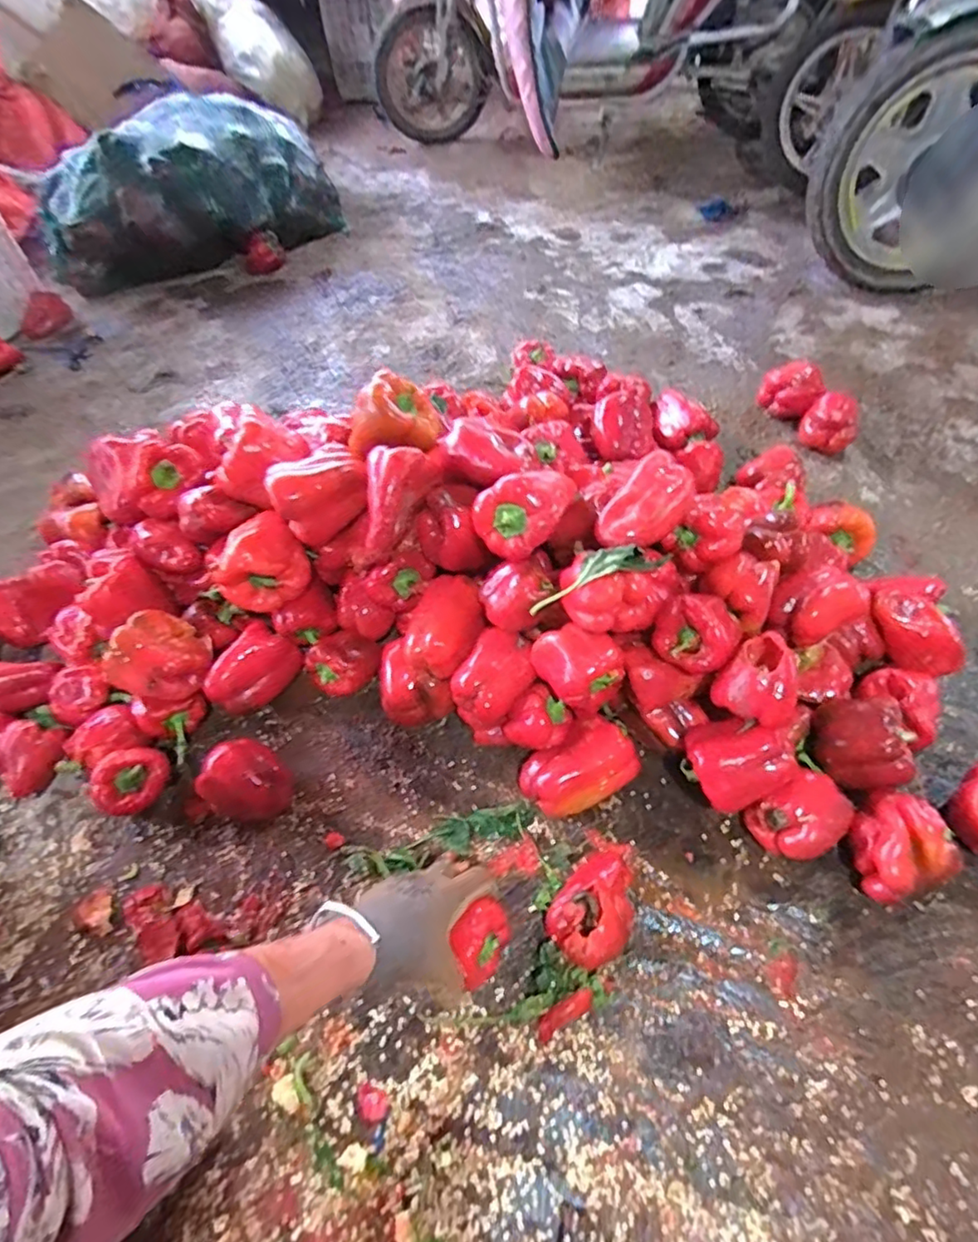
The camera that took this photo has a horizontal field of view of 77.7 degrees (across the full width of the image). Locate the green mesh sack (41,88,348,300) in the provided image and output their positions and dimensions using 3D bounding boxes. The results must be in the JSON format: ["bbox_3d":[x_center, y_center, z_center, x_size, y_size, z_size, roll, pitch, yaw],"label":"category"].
[{"bbox_3d":[-0.722,-1.019,1.467,0.341,0.278,0.666,38,66,26],"label":"green mesh sack"}]

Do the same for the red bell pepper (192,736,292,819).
[{"bbox_3d":[-0.260,0.173,0.656,0.088,0.064,0.071,9,57,10],"label":"red bell pepper"}]

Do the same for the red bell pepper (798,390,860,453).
[{"bbox_3d":[0.530,-0.305,0.949,0.082,0.075,0.071,23,60,19],"label":"red bell pepper"}]

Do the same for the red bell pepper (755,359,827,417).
[{"bbox_3d":[0.495,-0.375,1.000,0.094,0.080,0.083,25,61,20],"label":"red bell pepper"}]

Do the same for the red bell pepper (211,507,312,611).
[{"bbox_3d":[-0.268,-0.067,0.703,0.100,0.075,0.085,-31,58,-17],"label":"red bell pepper"}]

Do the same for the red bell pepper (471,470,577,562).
[{"bbox_3d":[0.039,-0.108,0.602,0.101,0.059,0.068,-25,56,-13],"label":"red bell pepper"}]

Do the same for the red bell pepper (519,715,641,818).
[{"bbox_3d":[0.094,0.160,0.642,0.113,0.064,0.073,-27,57,-14],"label":"red bell pepper"}]

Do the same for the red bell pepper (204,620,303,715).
[{"bbox_3d":[-0.283,0.059,0.731,0.063,0.063,0.105,27,62,21],"label":"red bell pepper"}]

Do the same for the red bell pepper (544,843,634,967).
[{"bbox_3d":[0.108,0.264,0.577,0.073,0.042,0.120,31,63,23],"label":"red bell pepper"}]

